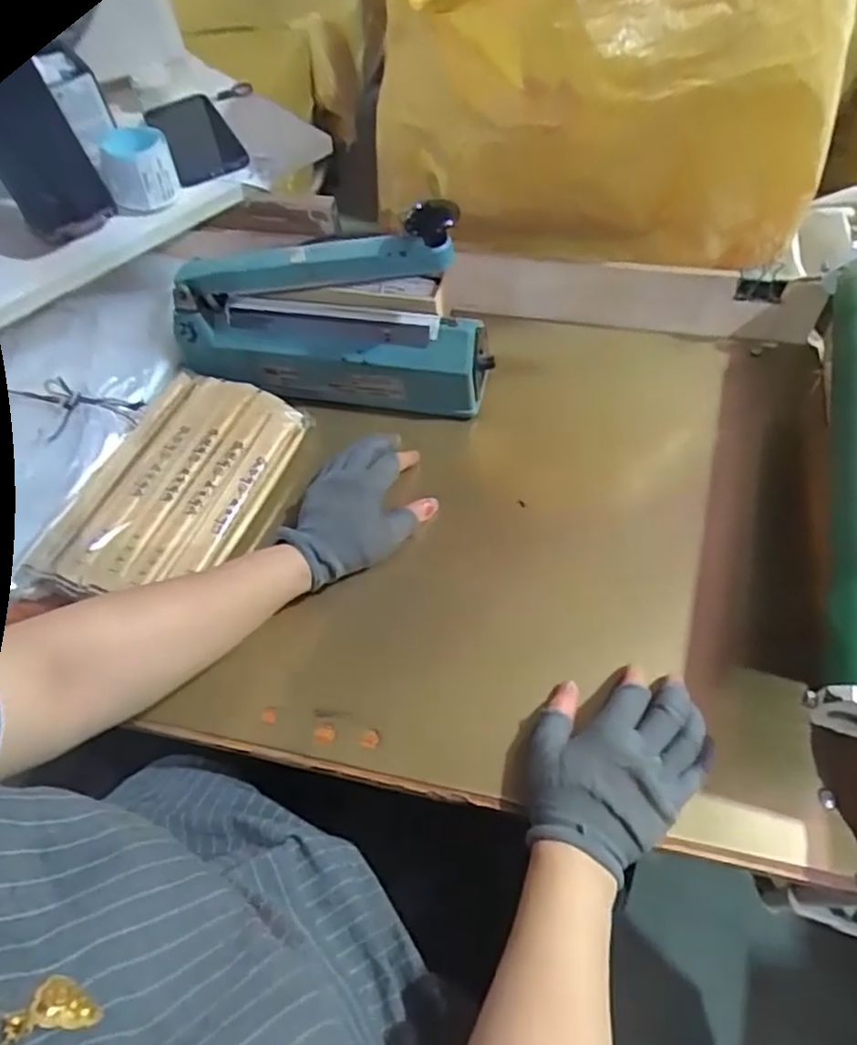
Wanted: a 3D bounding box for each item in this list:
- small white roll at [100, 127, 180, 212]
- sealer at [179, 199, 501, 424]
[{"bbox_3d":[-0.289,-0.351,0.675,0.069,0.049,0.066,-1,59,2],"label":"small white roll"},{"bbox_3d":[-0.094,-0.198,0.626,0.298,0.177,0.077,8,60,7],"label":"sealer"}]

